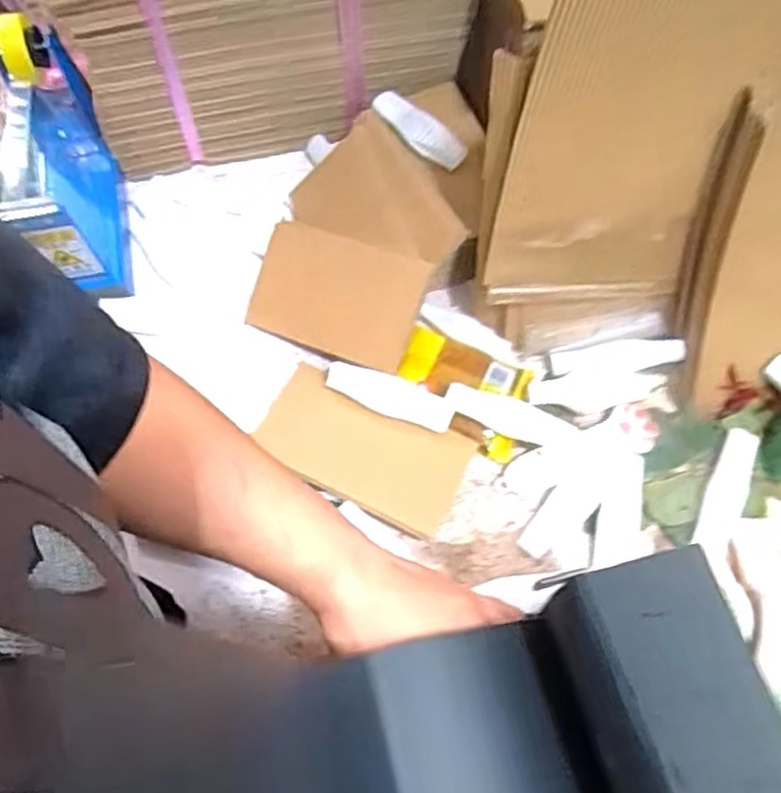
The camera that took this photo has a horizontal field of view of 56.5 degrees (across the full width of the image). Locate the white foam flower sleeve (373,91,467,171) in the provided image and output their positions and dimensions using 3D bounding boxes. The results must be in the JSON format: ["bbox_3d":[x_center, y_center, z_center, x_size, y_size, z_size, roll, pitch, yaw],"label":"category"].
[{"bbox_3d":[0.019,-0.204,0.551,0.029,0.021,0.098,-34,71,-11],"label":"white foam flower sleeve"}]

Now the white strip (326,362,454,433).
[{"bbox_3d":[-0.001,-0.001,0.514,0.091,0.006,0.029,23,100,6],"label":"white strip"}]

